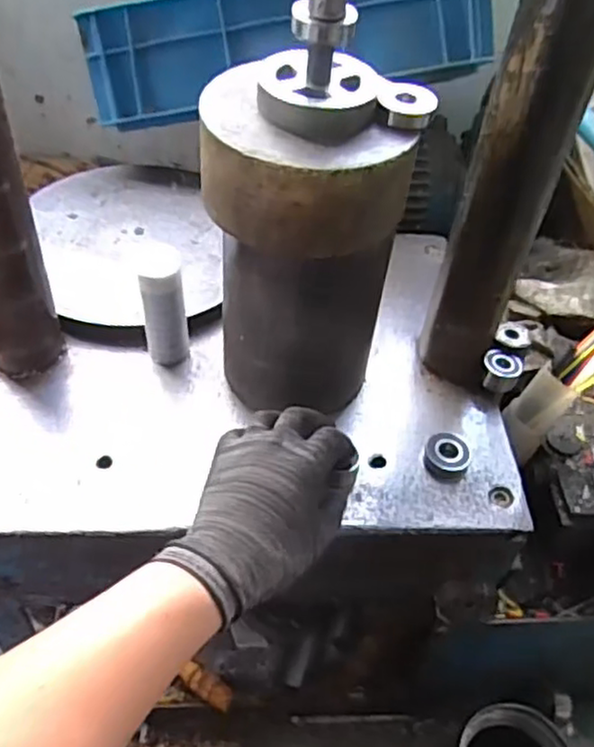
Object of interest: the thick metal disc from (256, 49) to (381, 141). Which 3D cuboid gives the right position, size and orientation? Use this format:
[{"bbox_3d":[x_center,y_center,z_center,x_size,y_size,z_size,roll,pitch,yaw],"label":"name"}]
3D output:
[{"bbox_3d":[0.013,-0.183,0.459,0.075,0.026,0.067,20,49,12],"label":"thick metal disc"}]

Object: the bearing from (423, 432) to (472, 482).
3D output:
[{"bbox_3d":[0.128,0.071,0.593,0.041,0.015,0.040,3,48,-3],"label":"bearing"}]

